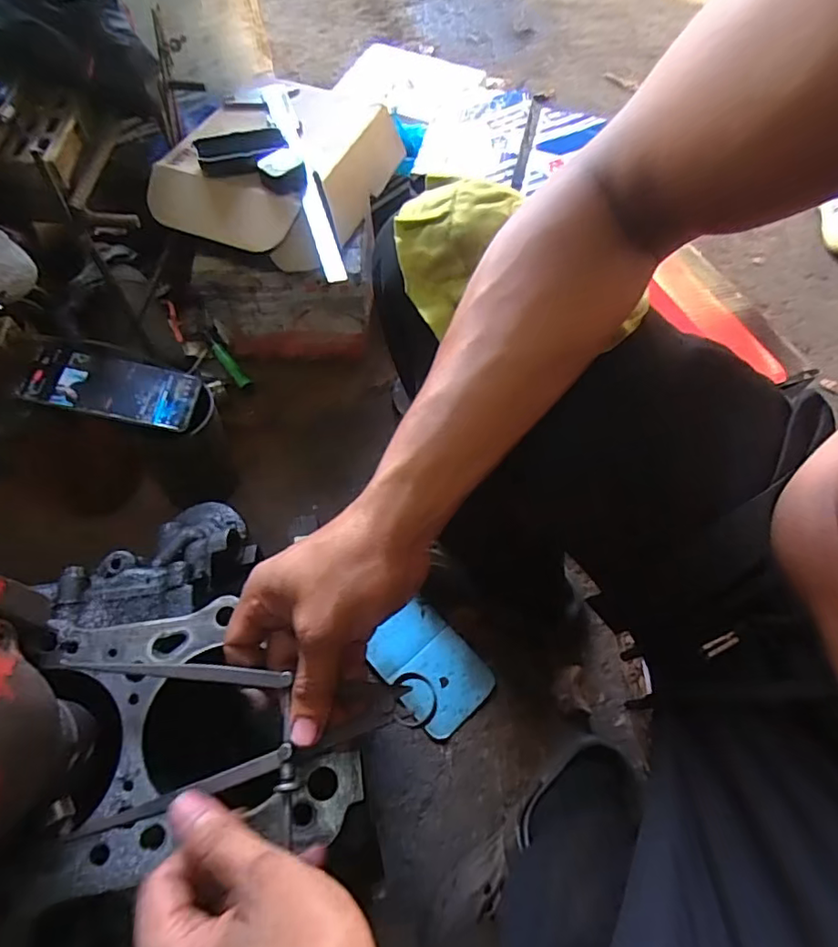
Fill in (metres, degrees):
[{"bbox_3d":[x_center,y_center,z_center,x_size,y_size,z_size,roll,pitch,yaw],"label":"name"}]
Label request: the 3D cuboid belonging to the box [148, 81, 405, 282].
[{"bbox_3d":[-0.175,-0.407,0.728,0.234,0.090,0.311,15,61,5],"label":"box"}]

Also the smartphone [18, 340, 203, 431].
[{"bbox_3d":[-0.322,-0.092,0.592,0.160,0.011,0.078,11,60,-14],"label":"smartphone"}]

